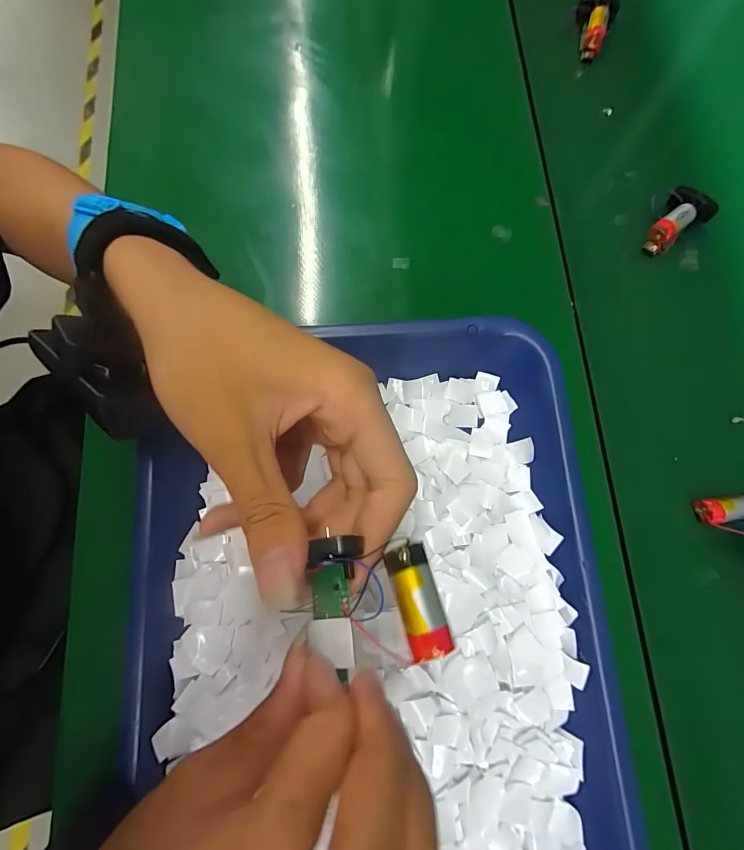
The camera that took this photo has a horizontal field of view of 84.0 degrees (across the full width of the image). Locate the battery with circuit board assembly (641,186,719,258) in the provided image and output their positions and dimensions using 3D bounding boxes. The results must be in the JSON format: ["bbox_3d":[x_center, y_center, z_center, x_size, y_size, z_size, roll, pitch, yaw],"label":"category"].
[{"bbox_3d":[0.223,-0.150,0.303,0.052,0.015,0.030,-43,79,4],"label":"battery with circuit board assembly"}]

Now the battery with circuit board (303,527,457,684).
[{"bbox_3d":[-0.001,0.059,0.142,0.044,0.015,0.043,-13,77,-3],"label":"battery with circuit board"}]

